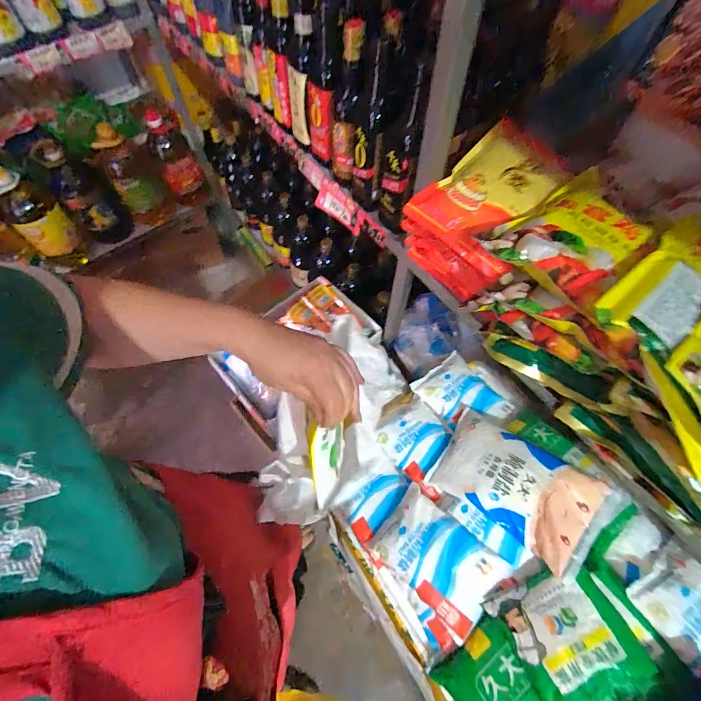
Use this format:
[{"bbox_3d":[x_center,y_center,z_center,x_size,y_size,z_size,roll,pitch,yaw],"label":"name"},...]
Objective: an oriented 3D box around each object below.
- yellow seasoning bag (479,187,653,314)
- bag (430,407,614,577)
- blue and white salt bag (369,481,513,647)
[{"bbox_3d":[0.259,-0.129,0.425,0.160,0.024,0.127,-35,68,-16],"label":"yellow seasoning bag"},{"bbox_3d":[0.231,0.196,0.534,0.226,0.033,0.158,35,79,27],"label":"bag"},{"bbox_3d":[0.120,0.291,0.518,0.168,0.039,0.116,40,70,18],"label":"blue and white salt bag"}]

